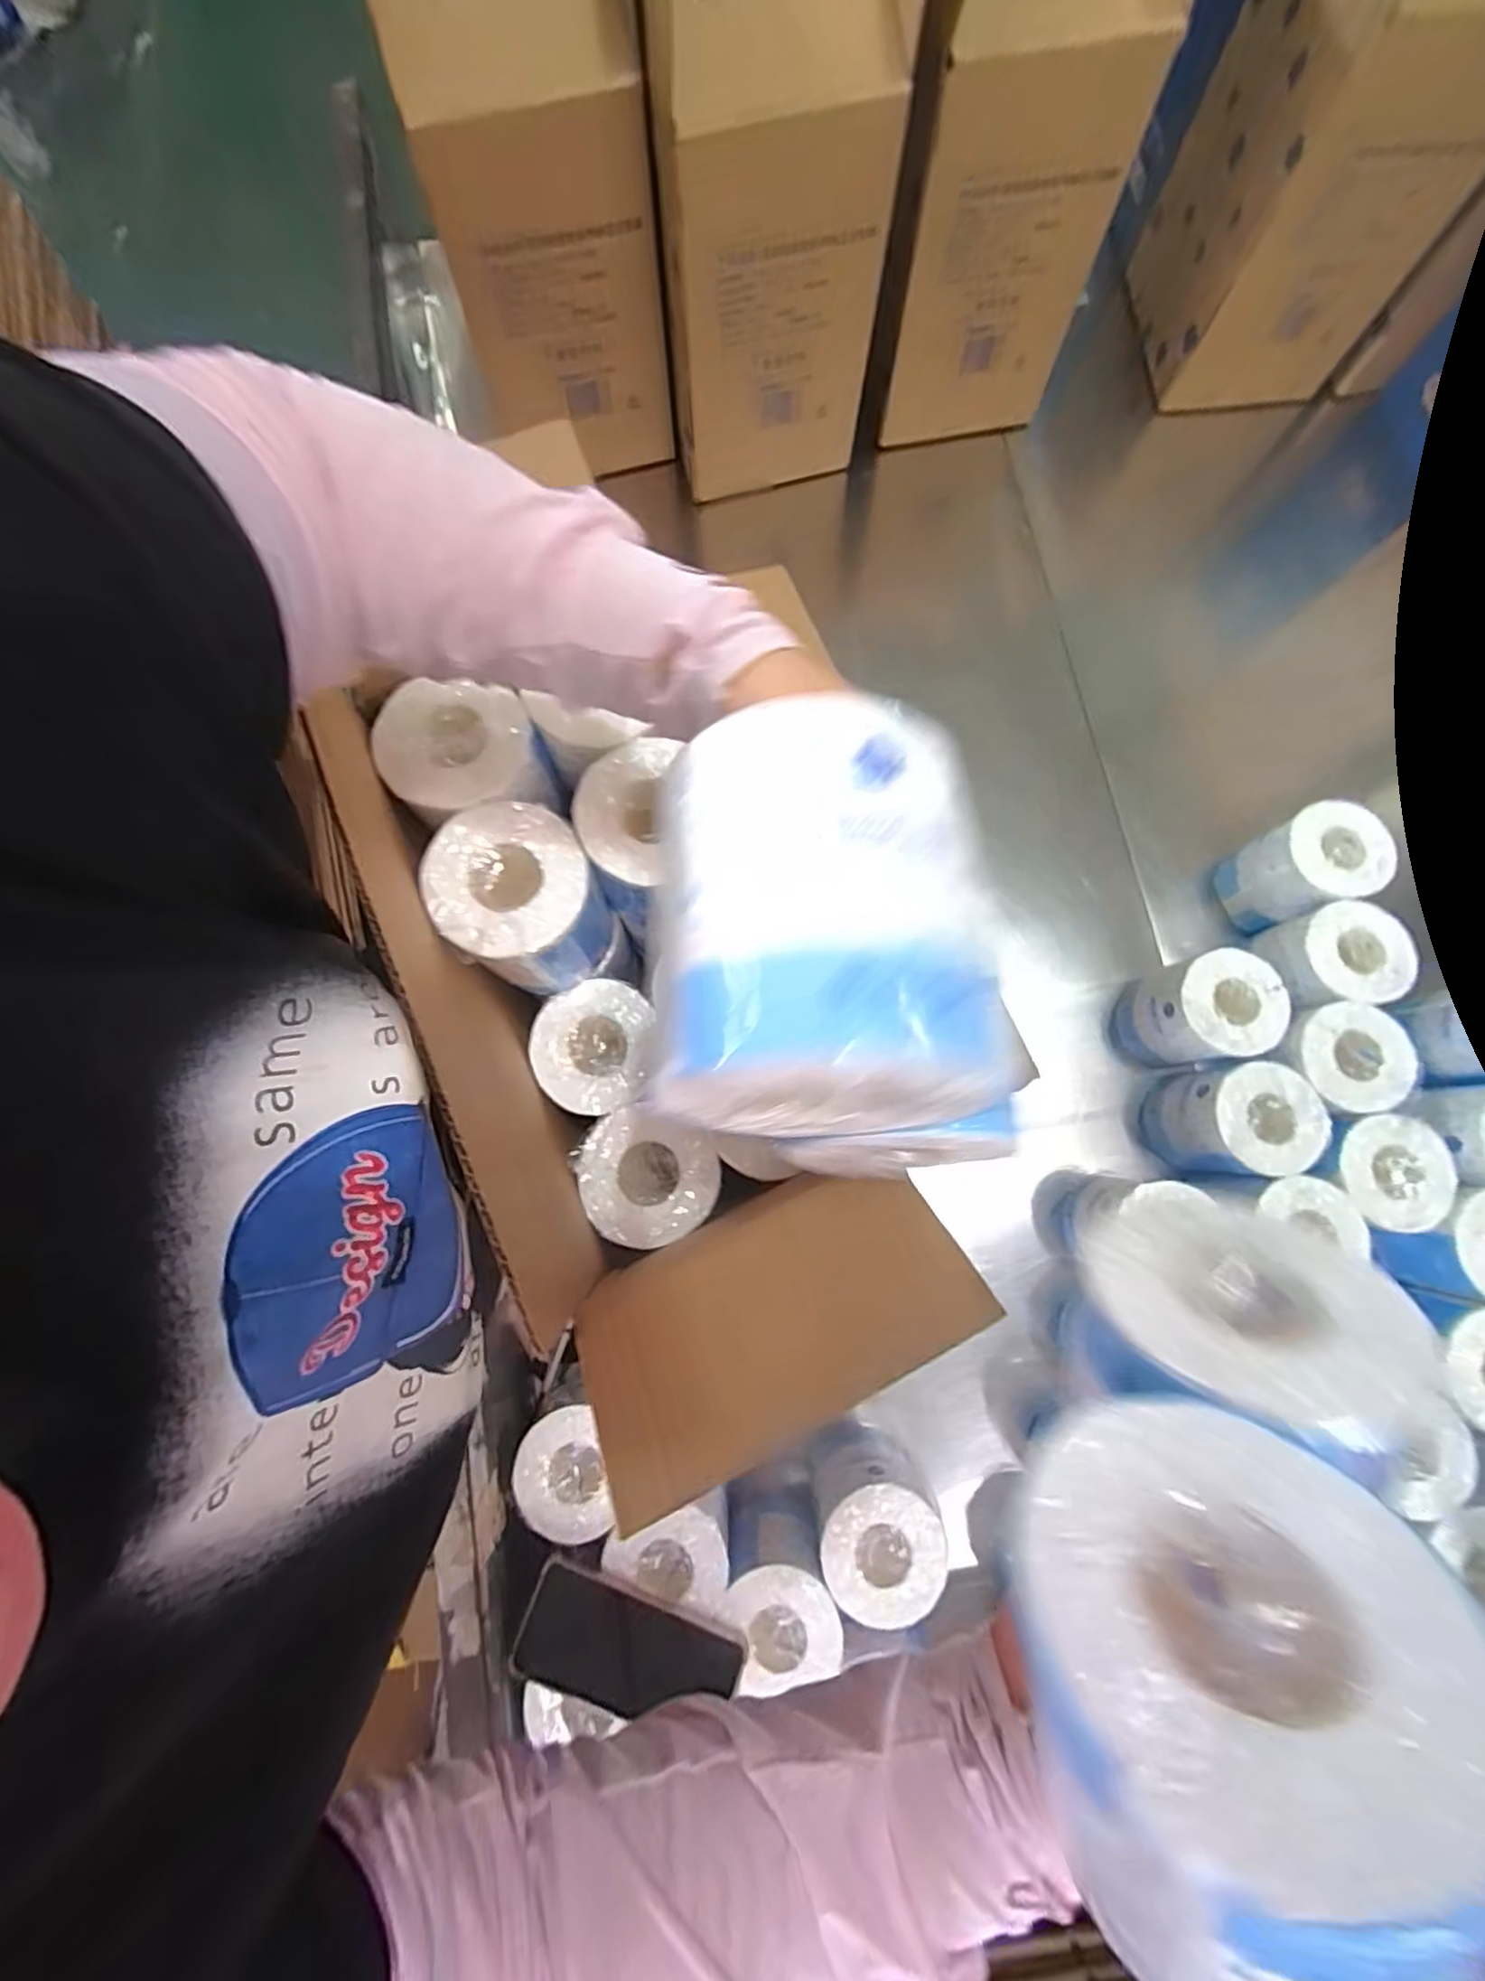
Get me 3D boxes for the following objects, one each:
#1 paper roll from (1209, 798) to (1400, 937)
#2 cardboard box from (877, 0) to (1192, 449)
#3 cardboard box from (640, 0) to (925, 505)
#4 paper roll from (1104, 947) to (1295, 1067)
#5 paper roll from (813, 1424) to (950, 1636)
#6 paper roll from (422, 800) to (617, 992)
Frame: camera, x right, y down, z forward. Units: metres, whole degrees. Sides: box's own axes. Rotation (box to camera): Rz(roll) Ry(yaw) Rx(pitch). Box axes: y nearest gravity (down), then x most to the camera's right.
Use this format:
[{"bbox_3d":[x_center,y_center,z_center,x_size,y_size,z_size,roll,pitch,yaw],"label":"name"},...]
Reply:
[{"bbox_3d":[0.575,-0.124,0.693,0.096,0.109,0.091,0,79,1],"label":"paper roll"},{"bbox_3d":[0.274,-0.934,0.707,0.216,0.381,0.410,3,79,1],"label":"cardboard box"},{"bbox_3d":[0.024,-0.867,0.691,0.225,0.392,0.412,-2,79,0],"label":"cardboard box"},{"bbox_3d":[0.444,0.022,0.663,0.098,0.113,0.095,0,79,1],"label":"paper roll"},{"bbox_3d":[0.107,0.443,0.575,0.105,0.113,0.089,-13,79,-2],"label":"paper roll"},{"bbox_3d":[-0.145,-0.060,0.459,0.097,0.105,0.097,0,79,1],"label":"paper roll"}]

